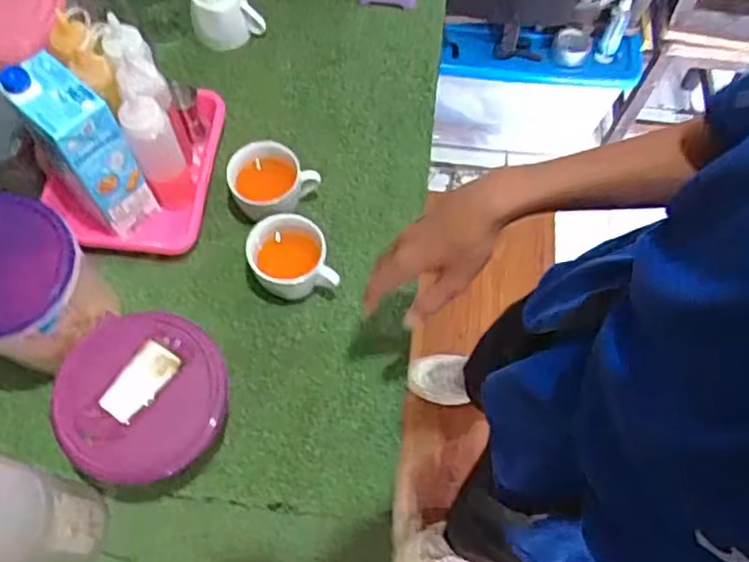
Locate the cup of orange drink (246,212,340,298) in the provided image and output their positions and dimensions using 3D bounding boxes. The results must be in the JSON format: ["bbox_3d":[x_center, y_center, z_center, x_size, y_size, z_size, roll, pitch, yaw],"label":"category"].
[{"bbox_3d":[-0.091,-0.028,0.717,0.087,0.077,0.086,1,65,-3],"label":"cup of orange drink"}]

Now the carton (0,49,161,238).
[{"bbox_3d":[-0.295,-0.129,0.678,0.093,0.203,0.057,38,69,14],"label":"carton"}]

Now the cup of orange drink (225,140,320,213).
[{"bbox_3d":[-0.120,-0.114,0.758,0.086,0.068,0.074,43,70,15],"label":"cup of orange drink"}]

